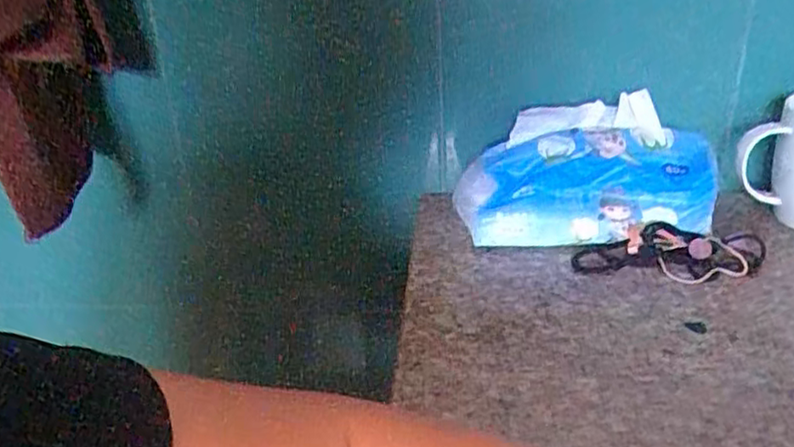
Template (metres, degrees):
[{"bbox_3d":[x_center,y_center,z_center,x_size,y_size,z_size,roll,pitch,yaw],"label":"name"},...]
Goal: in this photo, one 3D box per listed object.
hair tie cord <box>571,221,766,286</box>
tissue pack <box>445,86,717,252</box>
[{"bbox_3d":[0.207,0.022,0.502,0.139,0.022,0.055,-2,28,6],"label":"hair tie cord"},{"bbox_3d":[0.151,-0.035,0.536,0.195,0.107,0.074,-4,28,3],"label":"tissue pack"}]

